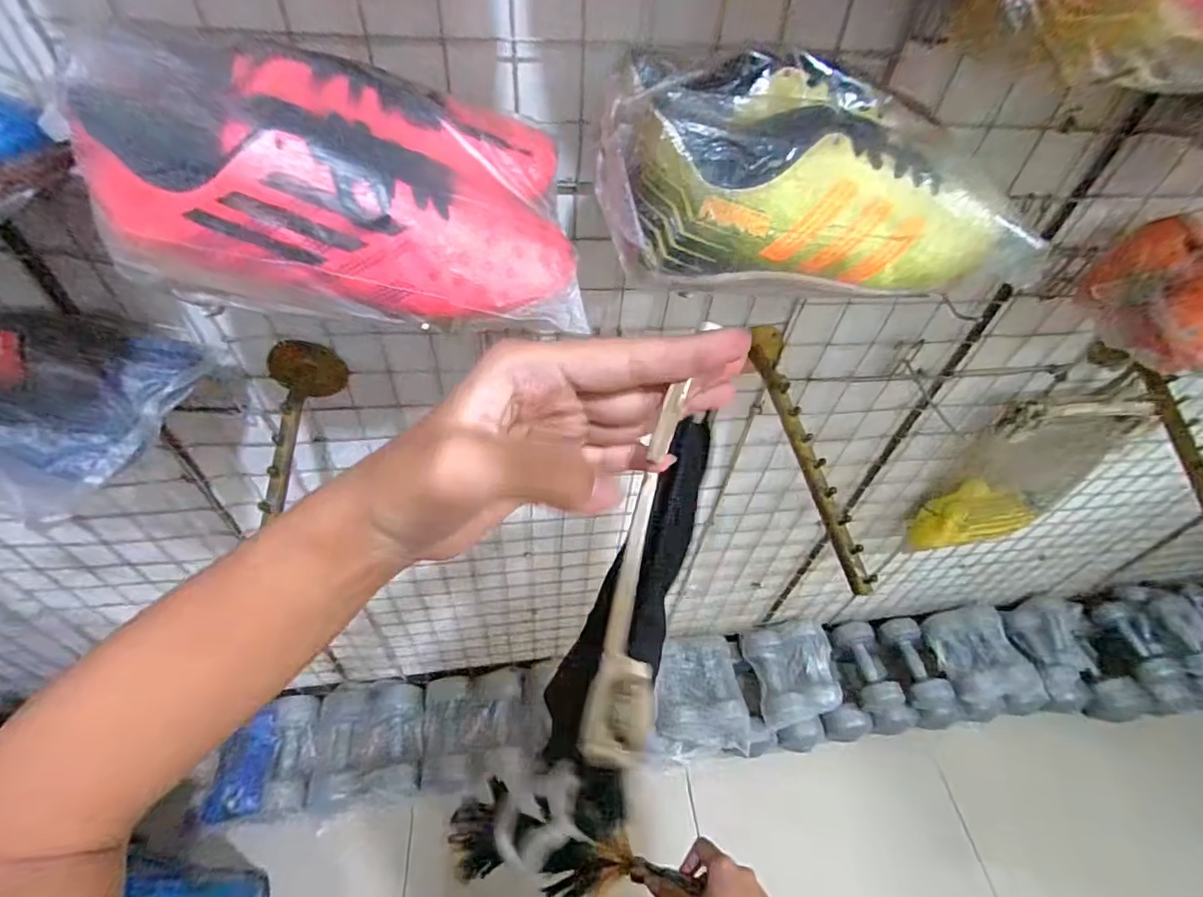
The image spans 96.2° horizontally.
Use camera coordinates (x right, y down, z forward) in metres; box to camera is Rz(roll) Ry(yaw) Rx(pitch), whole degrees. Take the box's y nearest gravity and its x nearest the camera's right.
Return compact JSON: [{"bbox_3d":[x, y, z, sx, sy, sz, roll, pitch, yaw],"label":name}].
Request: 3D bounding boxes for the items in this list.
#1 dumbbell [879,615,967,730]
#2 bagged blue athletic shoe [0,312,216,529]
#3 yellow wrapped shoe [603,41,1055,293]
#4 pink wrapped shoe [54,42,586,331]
[{"bbox_3d":[0.753,0.536,1.298,0.088,0.091,0.246,-3,49,-8],"label":"dumbbell"},{"bbox_3d":[-0.452,-0.042,0.404,0.190,0.070,0.175,7,49,0],"label":"bagged blue athletic shoe"},{"bbox_3d":[0.132,-0.174,0.342,0.266,0.094,0.107,-2,49,-8],"label":"yellow wrapped shoe"},{"bbox_3d":[-0.138,-0.156,0.316,0.239,0.107,0.118,-1,49,-7],"label":"pink wrapped shoe"}]

